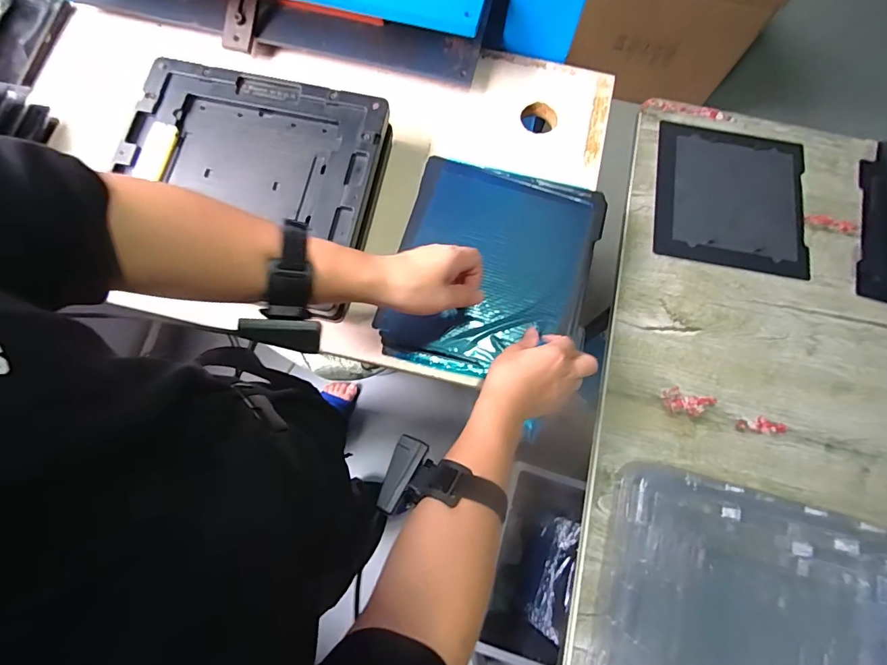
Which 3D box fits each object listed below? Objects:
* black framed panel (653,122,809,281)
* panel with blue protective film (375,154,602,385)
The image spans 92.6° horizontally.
[{"bbox_3d":[0.440,-0.207,0.648,0.221,0.006,0.232,10,76,1],"label":"black framed panel"},{"bbox_3d":[0.060,-0.076,0.523,0.227,0.034,0.262,16,76,3],"label":"panel with blue protective film"}]

